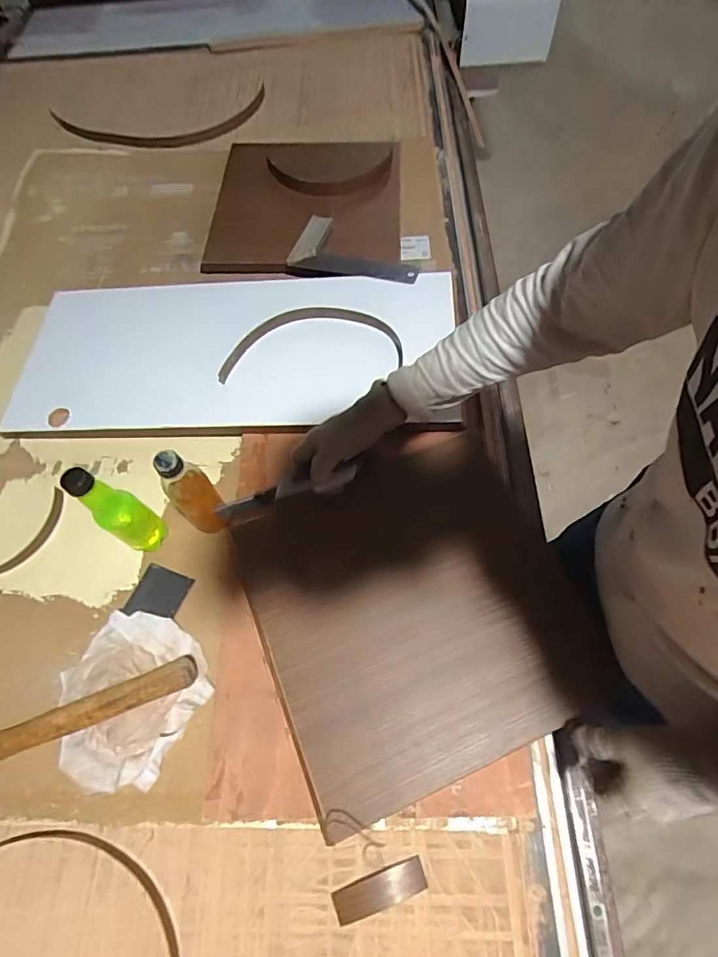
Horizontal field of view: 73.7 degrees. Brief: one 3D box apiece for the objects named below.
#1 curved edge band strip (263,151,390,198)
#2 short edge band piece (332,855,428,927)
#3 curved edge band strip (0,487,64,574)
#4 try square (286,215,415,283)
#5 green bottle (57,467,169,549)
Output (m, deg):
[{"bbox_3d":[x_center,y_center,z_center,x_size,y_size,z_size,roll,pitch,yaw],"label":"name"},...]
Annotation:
[{"bbox_3d":[-0.056,-0.620,0.983,0.251,0.021,0.108,-8,63,0],"label":"curved edge band strip"},{"bbox_3d":[0.022,0.445,0.518,0.101,0.009,0.033,-17,64,-5],"label":"short edge band piece"},{"bbox_3d":[-0.542,0.100,0.714,0.223,0.015,0.094,-27,65,-10],"label":"curved edge band strip"},{"bbox_3d":[-0.003,-0.422,0.891,0.250,0.024,0.124,17,66,12],"label":"try square"},{"bbox_3d":[-0.304,0.045,0.617,0.046,0.192,0.048,-12,64,-3],"label":"green bottle"}]

